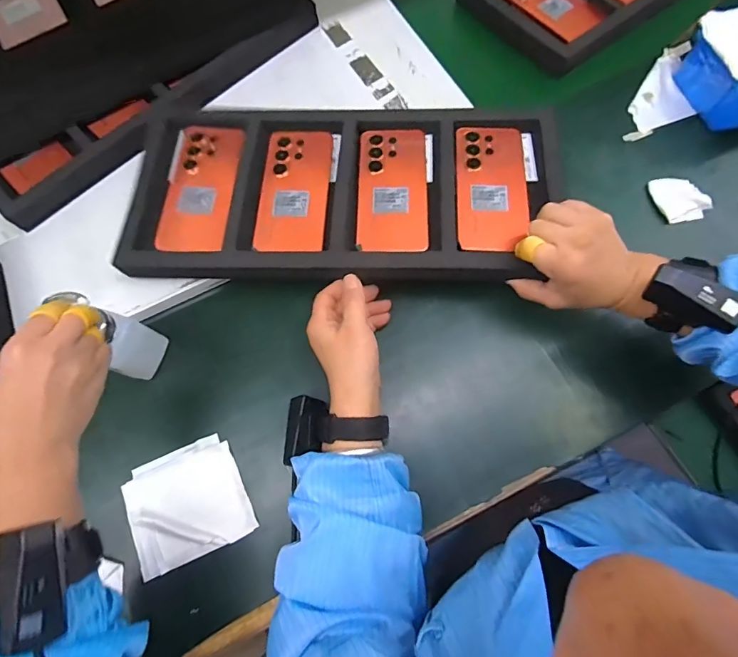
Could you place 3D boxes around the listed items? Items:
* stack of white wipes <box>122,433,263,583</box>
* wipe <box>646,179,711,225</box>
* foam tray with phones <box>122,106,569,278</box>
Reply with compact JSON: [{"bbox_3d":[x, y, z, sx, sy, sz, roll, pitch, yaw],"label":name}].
[{"bbox_3d":[-0.186,0.177,0.452,0.114,0.017,0.108,-23,70,-5],"label":"stack of white wipes"},{"bbox_3d":[0.378,-0.160,0.540,0.048,0.019,0.065,-26,70,-6],"label":"wipe"},{"bbox_3d":[-0.028,-0.161,0.492,0.460,0.024,0.223,2,71,2],"label":"foam tray with phones"}]

